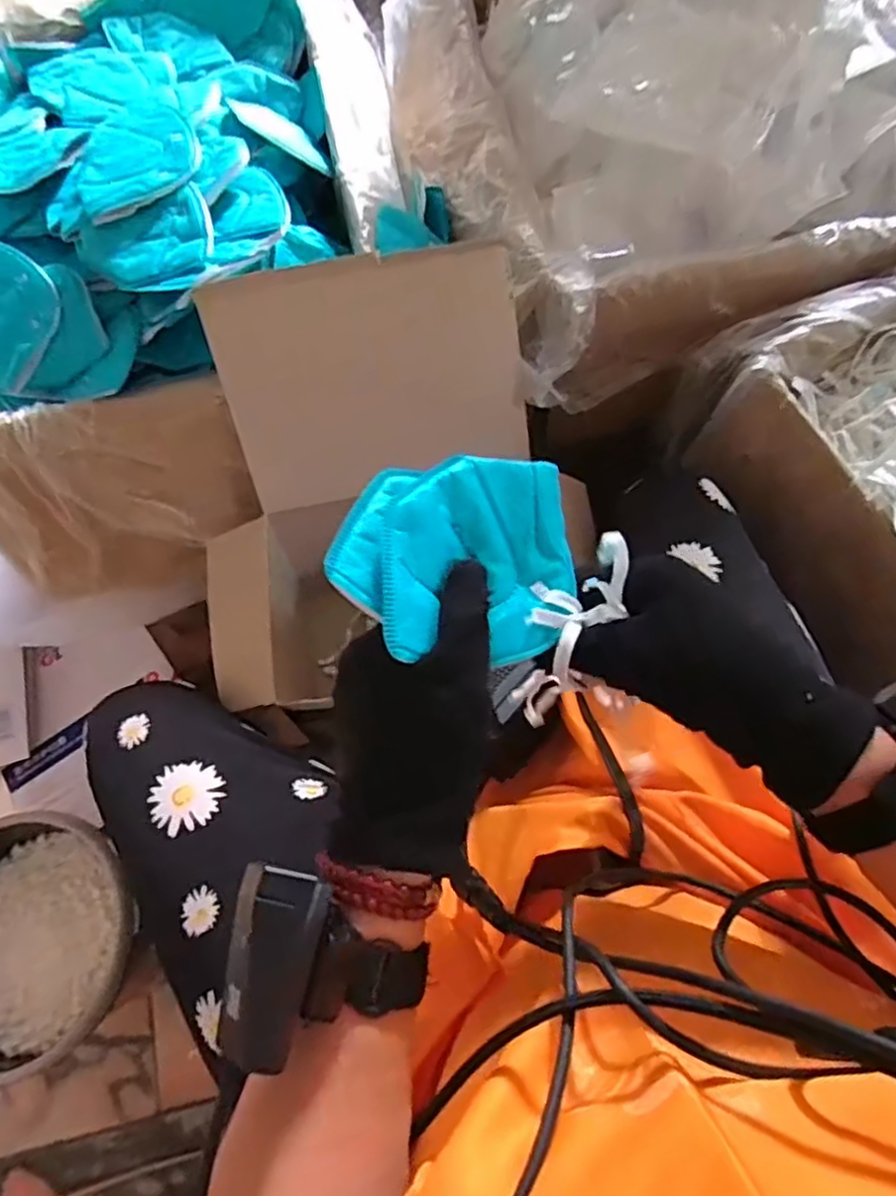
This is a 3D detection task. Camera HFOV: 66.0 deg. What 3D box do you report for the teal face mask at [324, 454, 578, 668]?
[{"bbox_3d":[0.007,-0.019,0.331,0.125,0.042,0.101,-7,88,-12],"label":"teal face mask"}]

